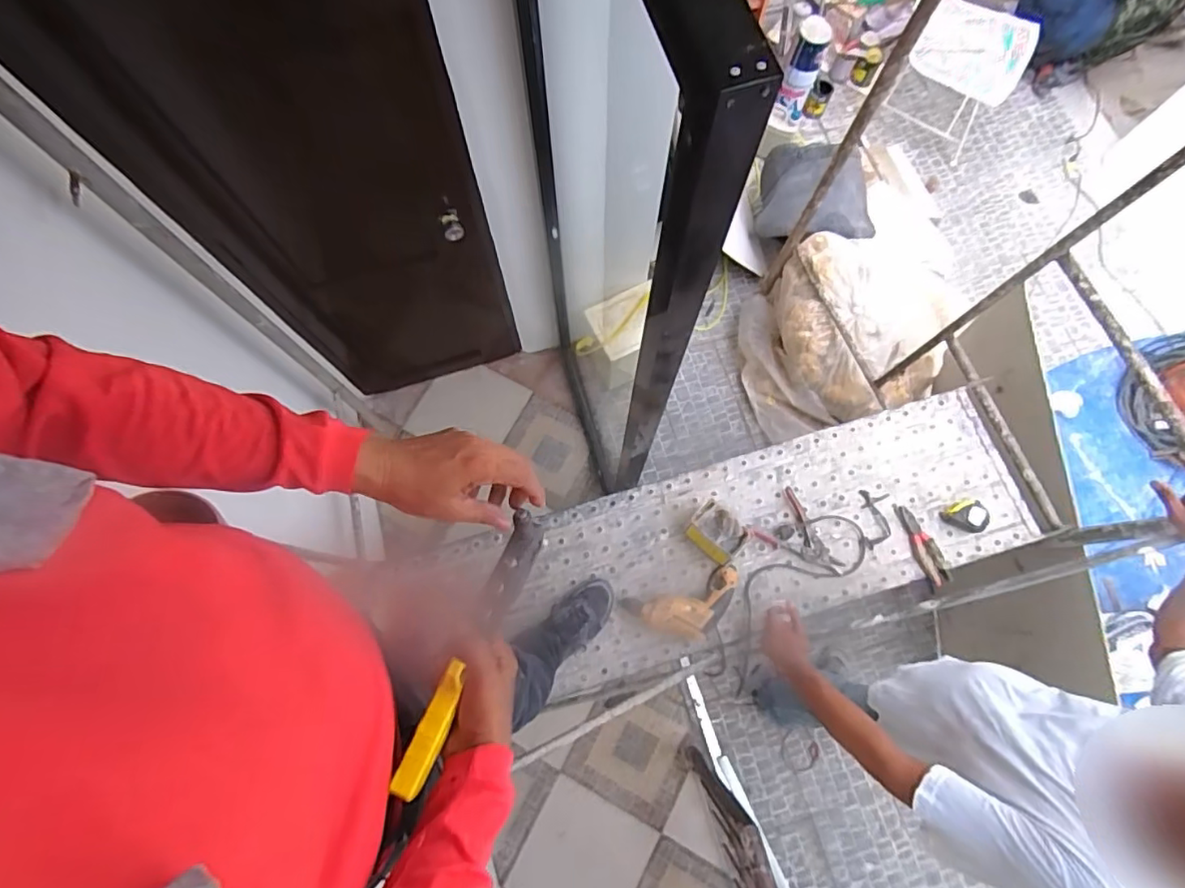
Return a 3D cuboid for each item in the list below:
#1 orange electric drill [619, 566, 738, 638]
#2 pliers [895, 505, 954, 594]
[{"bbox_3d":[0.223,0.383,1.319,0.281,0.087,0.133,-16,75,-4],"label":"orange electric drill"},{"bbox_3d":[0.818,0.247,1.405,0.066,0.022,0.211,-14,75,-4],"label":"pliers"}]

